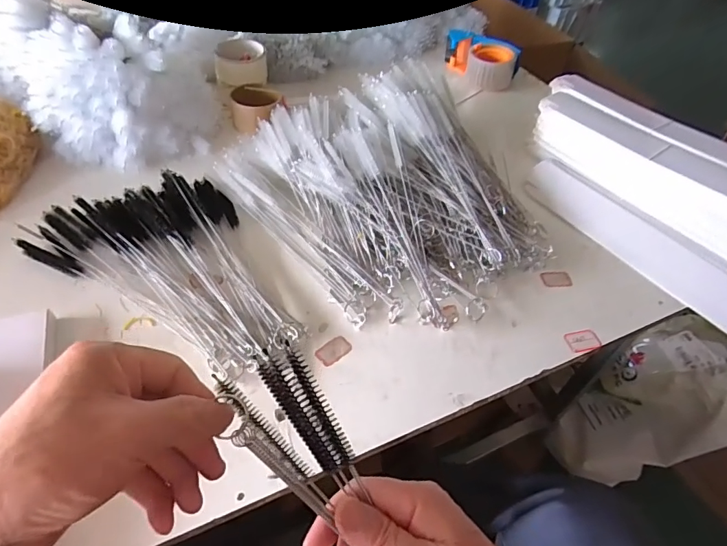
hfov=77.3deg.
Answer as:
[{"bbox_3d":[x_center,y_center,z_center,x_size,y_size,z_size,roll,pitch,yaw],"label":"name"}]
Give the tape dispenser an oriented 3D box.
[{"bbox_3d":[0.232,-0.431,0.912,0.077,0.066,0.151,-24,55,-25],"label":"tape dispenser"}]

